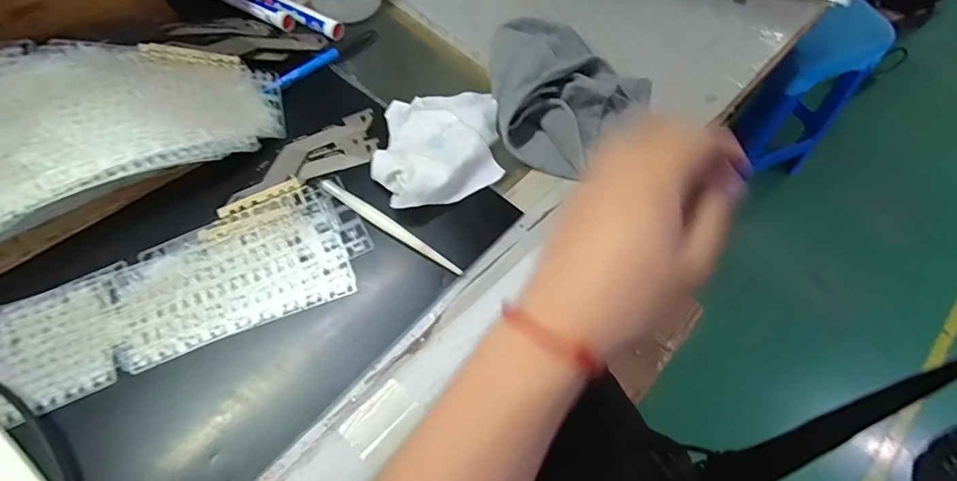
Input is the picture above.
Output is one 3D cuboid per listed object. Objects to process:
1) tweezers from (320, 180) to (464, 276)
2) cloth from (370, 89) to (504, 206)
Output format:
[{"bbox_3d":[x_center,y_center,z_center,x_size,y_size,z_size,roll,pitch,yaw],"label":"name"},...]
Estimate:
[{"bbox_3d":[-0.068,-0.011,0.354,0.131,0.007,0.009,31,65,14],"label":"tweezers"},{"bbox_3d":[-0.032,-0.078,0.384,0.100,0.022,0.117,-4,62,-4],"label":"cloth"}]

